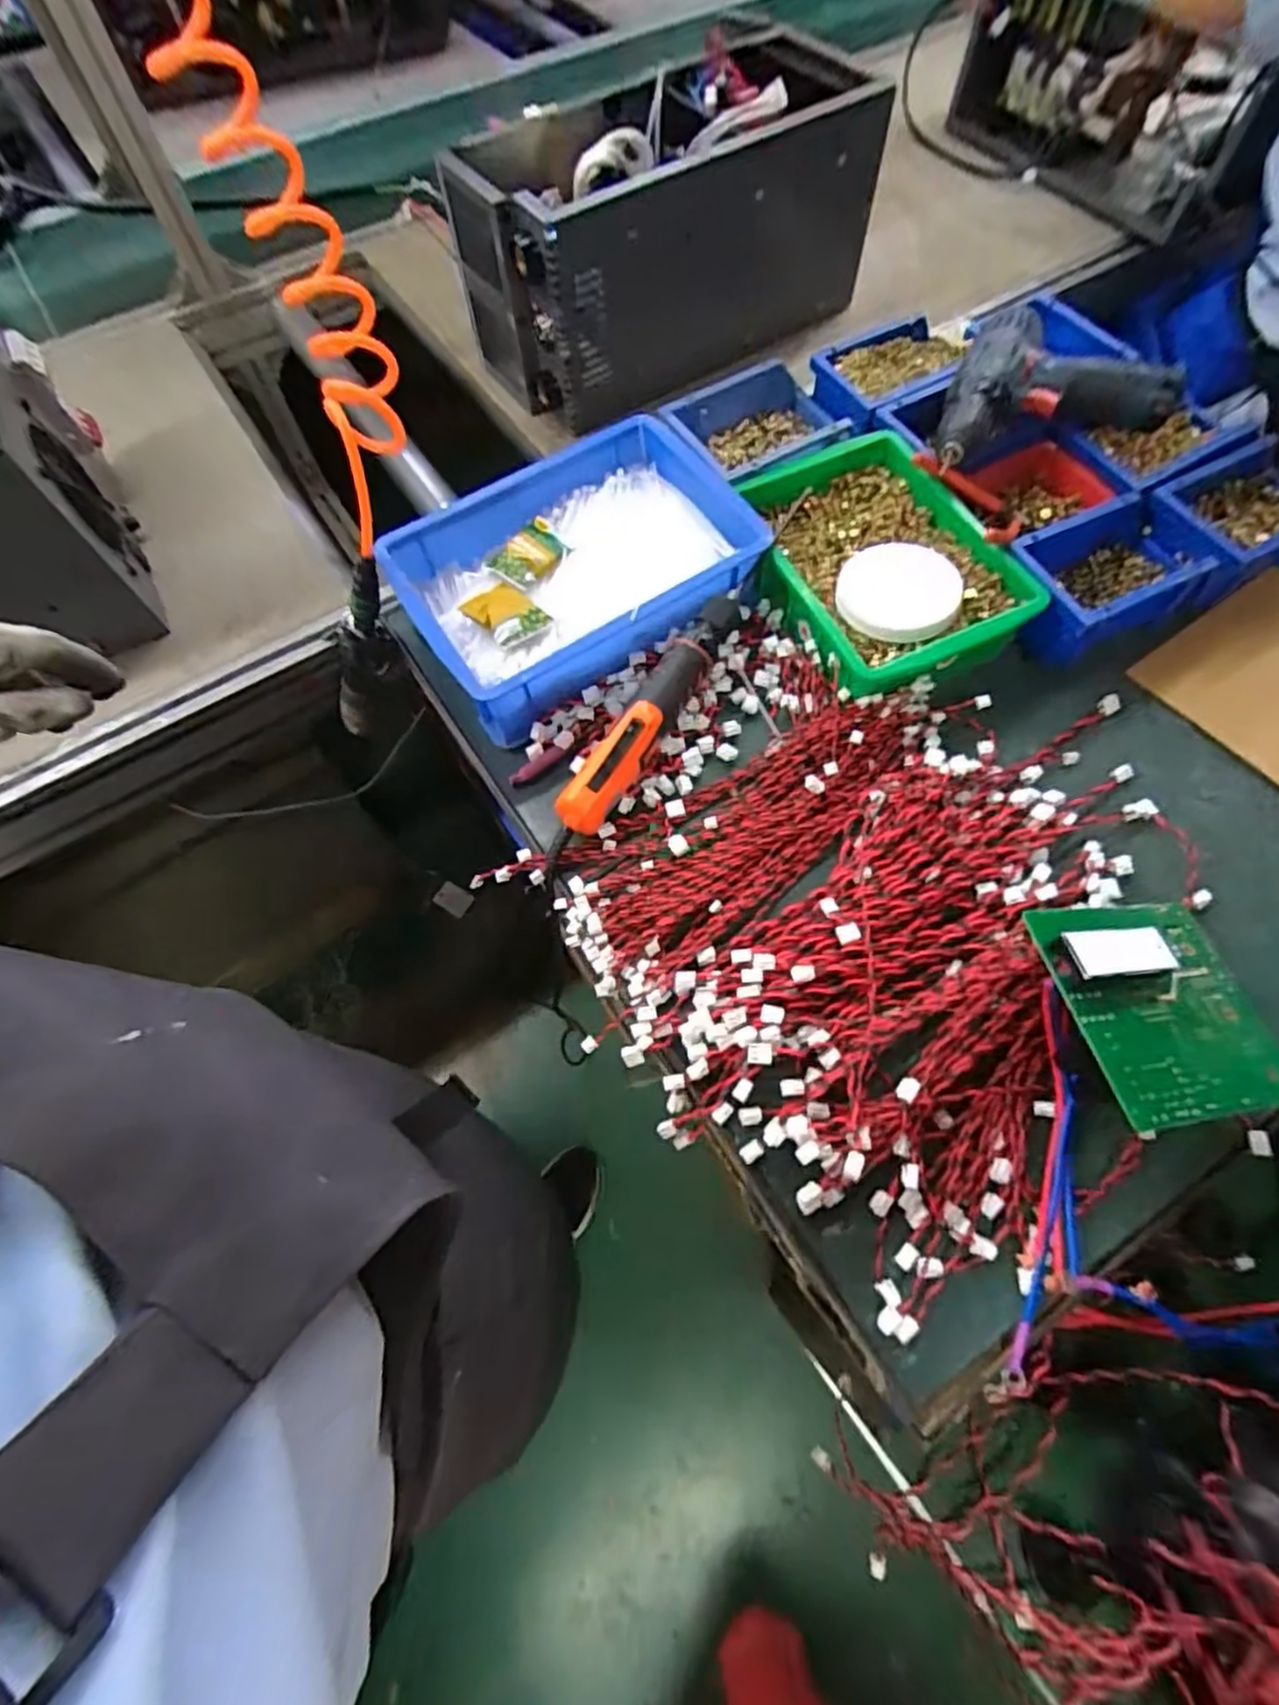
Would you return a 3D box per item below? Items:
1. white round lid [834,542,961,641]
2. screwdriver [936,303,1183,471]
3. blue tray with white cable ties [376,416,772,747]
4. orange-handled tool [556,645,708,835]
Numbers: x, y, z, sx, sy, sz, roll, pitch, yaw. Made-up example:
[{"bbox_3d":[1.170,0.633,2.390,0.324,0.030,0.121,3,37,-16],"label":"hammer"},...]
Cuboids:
[{"bbox_3d":[0.218,-0.221,0.585,0.098,0.012,0.097,-3,69,7],"label":"white round lid"},{"bbox_3d":[0.360,-0.432,0.664,0.222,0.074,0.156,-14,66,-4],"label":"screwdriver"},{"bbox_3d":[-0.058,-0.255,0.631,0.288,0.075,0.209,-30,68,-11],"label":"blue tray with white cable ties"},{"bbox_3d":[-0.006,-0.095,0.573,0.039,0.057,0.180,31,70,15],"label":"orange-handled tool"}]

